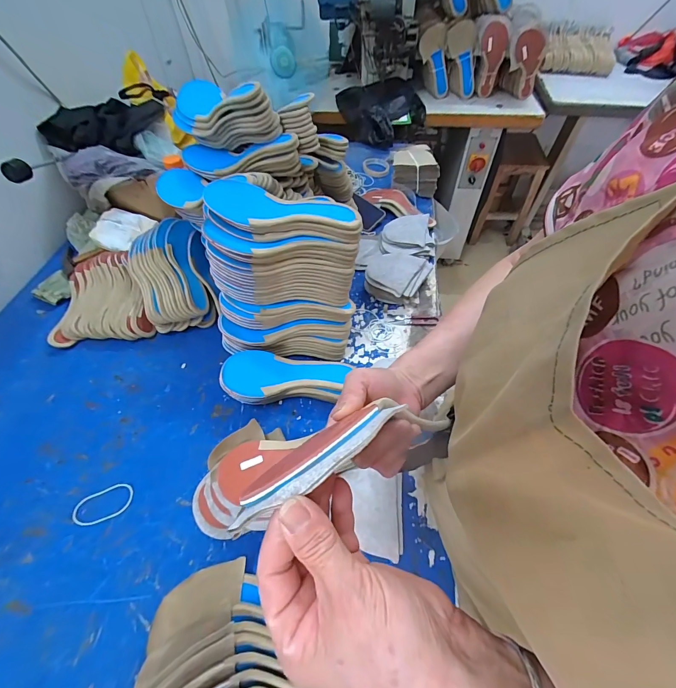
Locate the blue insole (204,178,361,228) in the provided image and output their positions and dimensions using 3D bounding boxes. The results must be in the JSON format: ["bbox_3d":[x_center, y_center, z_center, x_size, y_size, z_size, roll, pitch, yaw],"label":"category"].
[{"bbox_3d":[-0.080,-0.214,0.502,0.222,0.042,0.083,0,55,1],"label":"blue insole"}]

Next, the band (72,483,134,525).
[{"bbox_3d":[-0.356,0.244,0.506,0.084,0.004,0.048,-18,57,-11],"label":"band"}]

